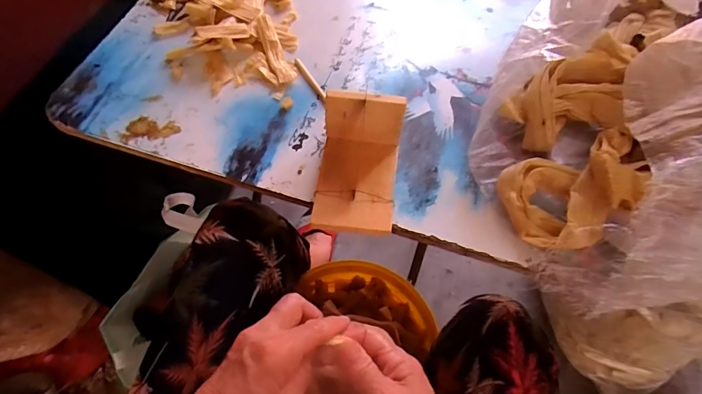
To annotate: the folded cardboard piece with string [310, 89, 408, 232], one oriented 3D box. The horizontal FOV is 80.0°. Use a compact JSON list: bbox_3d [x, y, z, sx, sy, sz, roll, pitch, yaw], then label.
[{"bbox_3d":[0.007,-0.030,0.382,0.072,0.063,0.115,7,61,3],"label":"folded cardboard piece with string"}]

